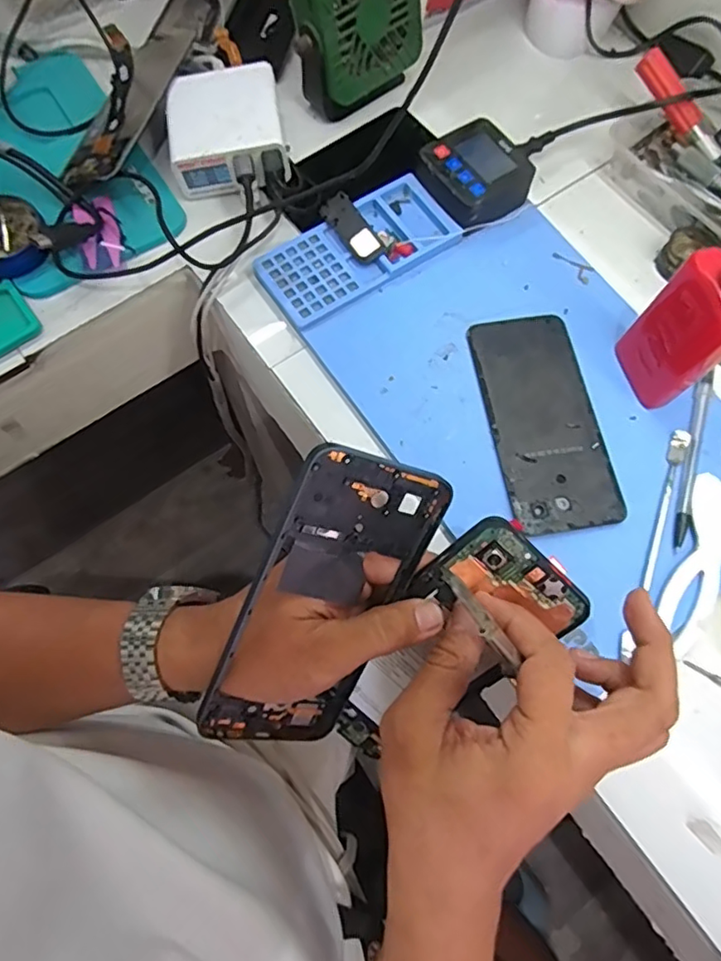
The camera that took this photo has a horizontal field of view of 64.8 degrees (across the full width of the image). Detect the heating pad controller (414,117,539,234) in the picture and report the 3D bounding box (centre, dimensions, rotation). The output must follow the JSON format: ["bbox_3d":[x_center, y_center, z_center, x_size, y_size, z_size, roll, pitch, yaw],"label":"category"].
[{"bbox_3d":[0.089,-0.237,0.442,0.074,0.025,0.070,-31,77,-9],"label":"heating pad controller"}]

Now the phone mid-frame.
[{"bbox_3d":[-0.020,0.064,0.280,0.081,0.006,0.164,17,108,-30],"label":"phone mid-frame"}]

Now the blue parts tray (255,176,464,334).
[{"bbox_3d":[-0.002,-0.176,0.432,0.152,0.006,0.069,-33,77,-10],"label":"blue parts tray"}]

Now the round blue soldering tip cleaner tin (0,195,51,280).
[{"bbox_3d":[-0.262,-0.180,0.417,0.059,0.015,0.058,0,74,-1],"label":"round blue soldering tip cleaner tin"}]

